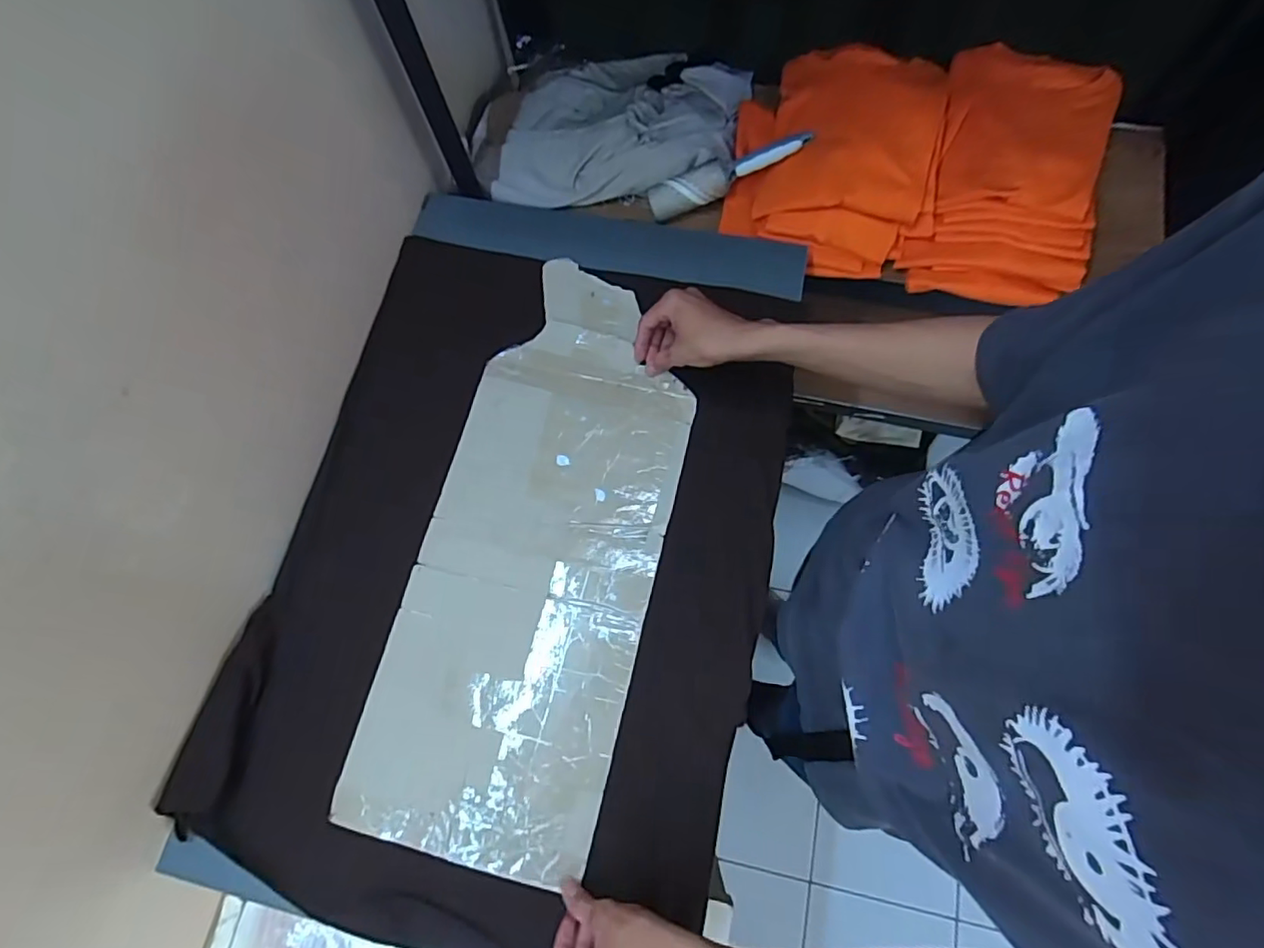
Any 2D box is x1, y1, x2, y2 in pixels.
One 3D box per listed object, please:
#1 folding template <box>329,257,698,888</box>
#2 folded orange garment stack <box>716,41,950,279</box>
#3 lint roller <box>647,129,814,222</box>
[{"bbox_3d":[-0.094,0.062,0.641,0.249,0.011,0.623,12,73,7],"label":"folding template"},{"bbox_3d":[0.263,-0.415,0.775,0.253,0.108,0.290,11,73,6],"label":"folded orange garment stack"},{"bbox_3d":[0.125,-0.394,0.775,0.212,0.057,0.043,-22,73,-4],"label":"lint roller"}]

